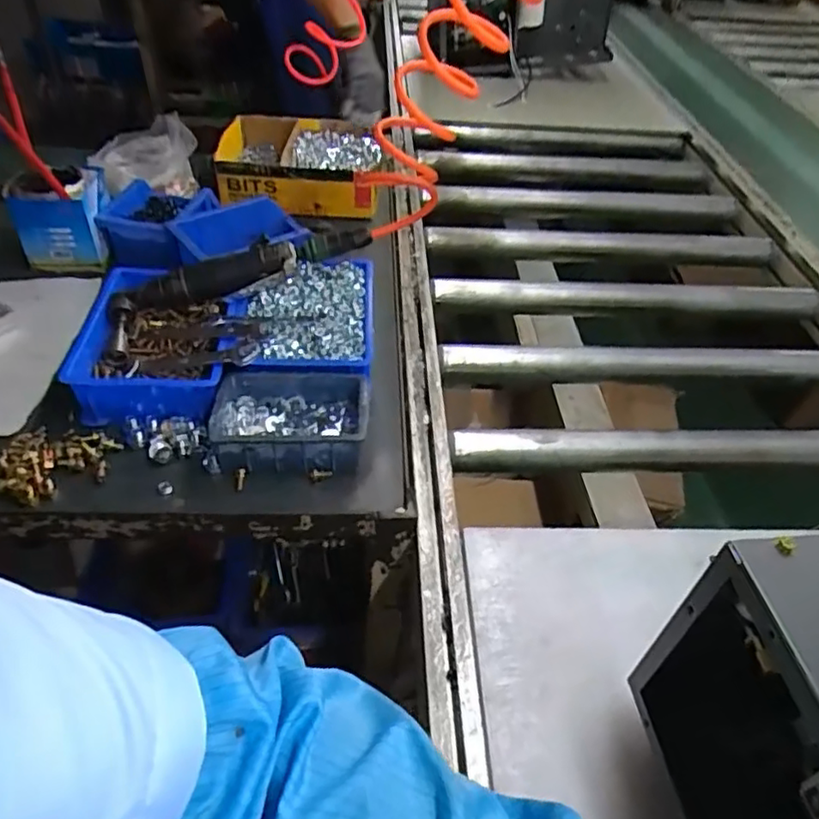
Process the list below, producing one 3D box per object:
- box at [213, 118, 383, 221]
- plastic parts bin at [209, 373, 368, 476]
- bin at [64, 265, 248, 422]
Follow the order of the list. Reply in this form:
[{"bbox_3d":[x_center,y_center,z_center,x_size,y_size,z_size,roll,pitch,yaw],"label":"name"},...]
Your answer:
[{"bbox_3d":[-0.169,-0.389,1.000,0.250,0.089,0.217,-1,45,-7],"label":"box"},{"bbox_3d":[-0.116,0.015,0.622,0.147,0.053,0.093,1,45,-5],"label":"plastic parts bin"},{"bbox_3d":[-0.265,-0.068,0.675,0.167,0.064,0.187,5,45,-1],"label":"bin"}]

